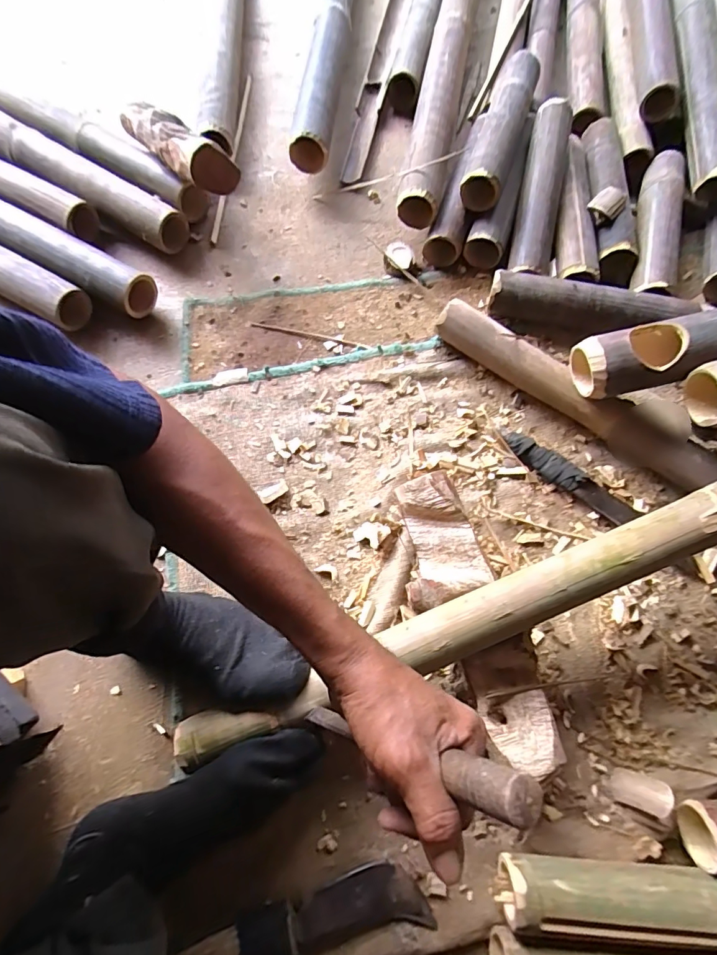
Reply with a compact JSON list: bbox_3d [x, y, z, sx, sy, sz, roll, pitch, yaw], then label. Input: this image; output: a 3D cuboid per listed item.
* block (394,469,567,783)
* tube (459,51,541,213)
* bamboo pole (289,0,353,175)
[{"bbox_3d":[0.117,0.151,0.495,0.095,0.062,0.309,-17,73,-4],"label":"block"},{"bbox_3d":[0.211,-0.514,0.665,0.064,0.063,0.266,17,73,6],"label":"tube"},{"bbox_3d":[-0.015,-1.154,0.907,0.058,0.061,1.449,5,73,3],"label":"bamboo pole"}]

